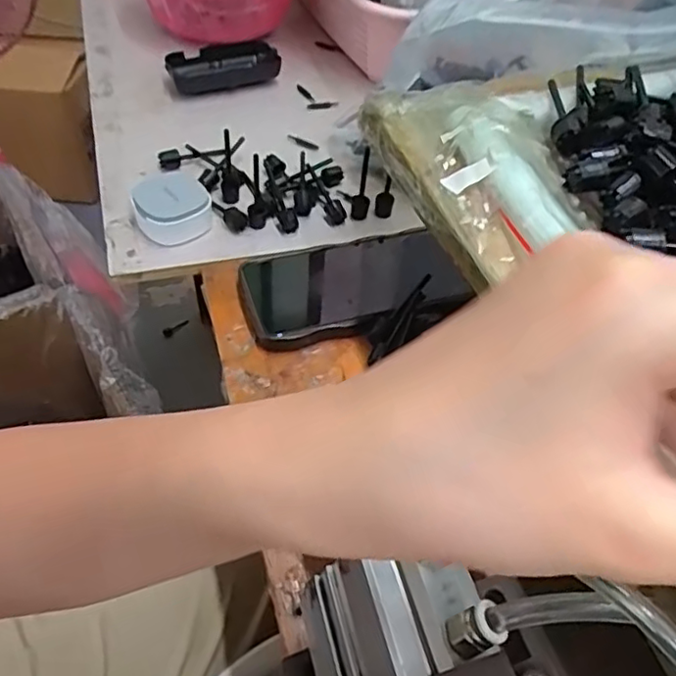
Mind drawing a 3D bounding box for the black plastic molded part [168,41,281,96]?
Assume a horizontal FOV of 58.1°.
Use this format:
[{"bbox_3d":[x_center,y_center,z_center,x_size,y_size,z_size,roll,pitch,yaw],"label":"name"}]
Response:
[{"bbox_3d":[-0.113,-0.268,0.604,0.108,0.030,0.046,-21,56,-21],"label":"black plastic molded part"}]

